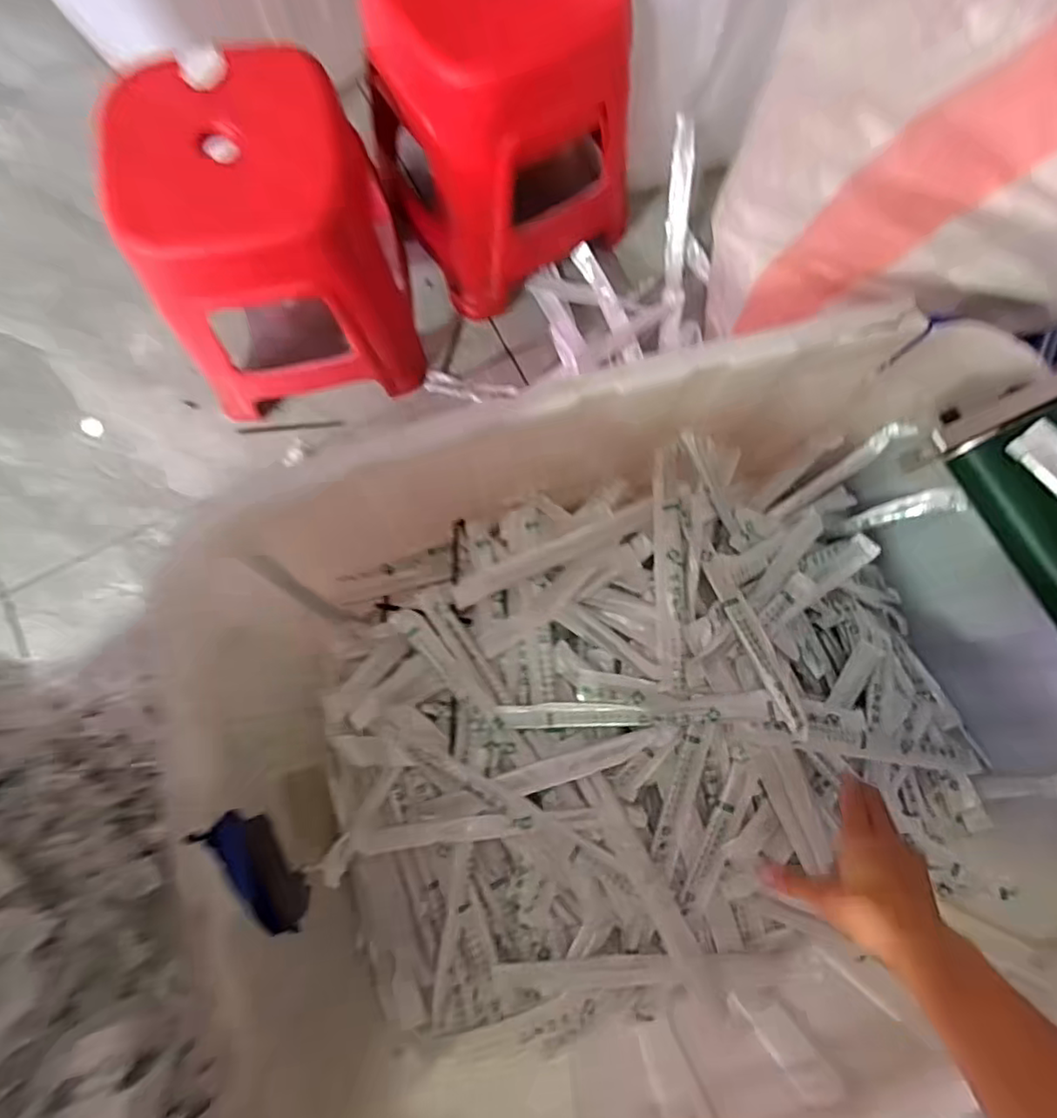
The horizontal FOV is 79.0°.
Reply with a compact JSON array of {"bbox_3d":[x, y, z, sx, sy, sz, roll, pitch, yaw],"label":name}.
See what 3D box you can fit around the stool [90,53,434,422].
[{"bbox_3d":[-0.315,-0.381,0.823,0.291,0.332,0.272,-9,79,-2],"label":"stool"}]

